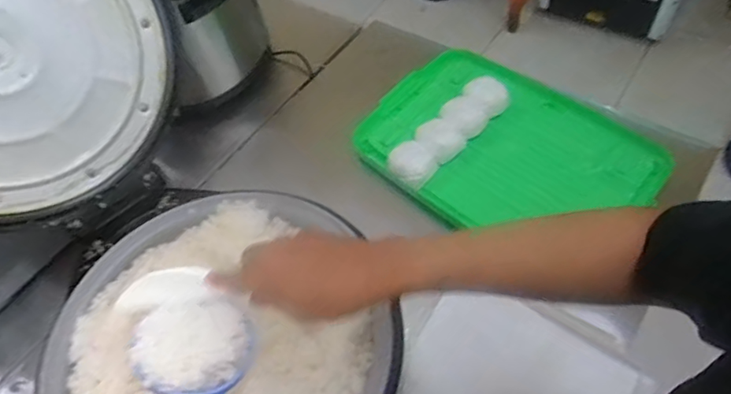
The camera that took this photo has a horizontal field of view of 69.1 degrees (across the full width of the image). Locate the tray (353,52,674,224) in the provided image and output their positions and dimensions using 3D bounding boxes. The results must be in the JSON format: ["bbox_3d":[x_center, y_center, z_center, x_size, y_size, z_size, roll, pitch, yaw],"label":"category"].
[{"bbox_3d":[0.267,-0.090,1.025,0.391,0.060,0.519,-41,61,-21],"label":"tray"}]

